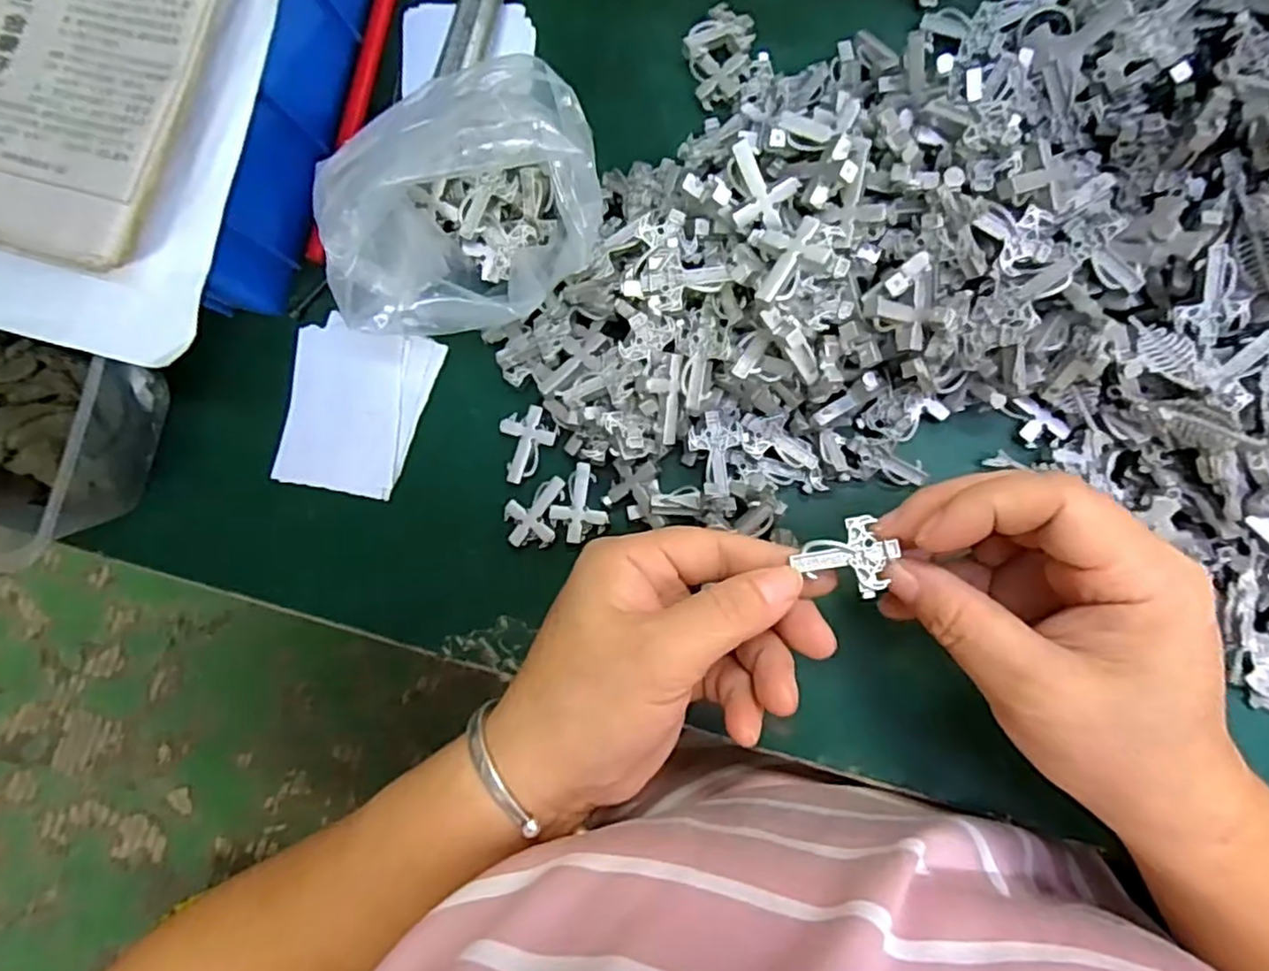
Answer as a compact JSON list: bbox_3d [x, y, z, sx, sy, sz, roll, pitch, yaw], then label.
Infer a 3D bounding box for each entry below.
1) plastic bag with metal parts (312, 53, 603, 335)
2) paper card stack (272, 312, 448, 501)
[{"bbox_3d":[-0.061,-0.100,0.263,0.097,0.088,0.065,-14,84,5],"label":"plastic bag with metal parts"},{"bbox_3d":[-0.128,-0.035,0.309,0.063,0.005,0.076,16,88,7],"label":"paper card stack"}]

